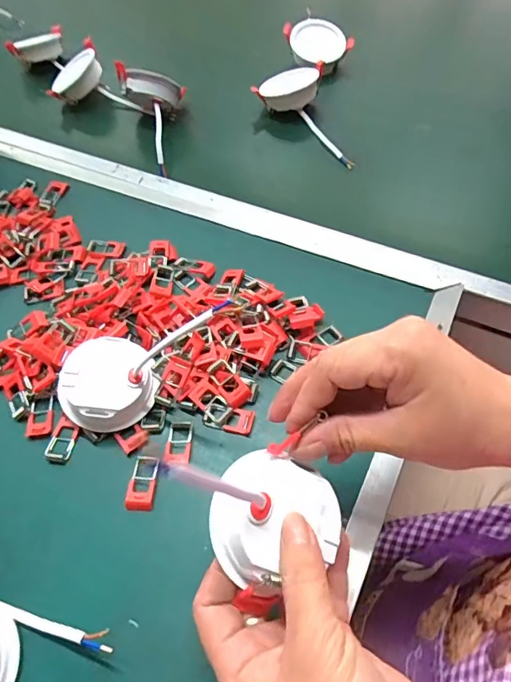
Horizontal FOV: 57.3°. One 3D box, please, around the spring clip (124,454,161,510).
[{"bbox_3d":[-0.078,0.097,0.322,0.019,0.004,0.037,0,58,5],"label":"spring clip"}]

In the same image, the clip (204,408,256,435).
[{"bbox_3d":[-0.020,0.056,0.344,0.036,0.004,0.020,11,59,12],"label":"clip"}]

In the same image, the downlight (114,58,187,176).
[{"bbox_3d":[-0.112,-0.267,0.536,0.072,0.058,0.153,-13,57,-3],"label":"downlight"}]

